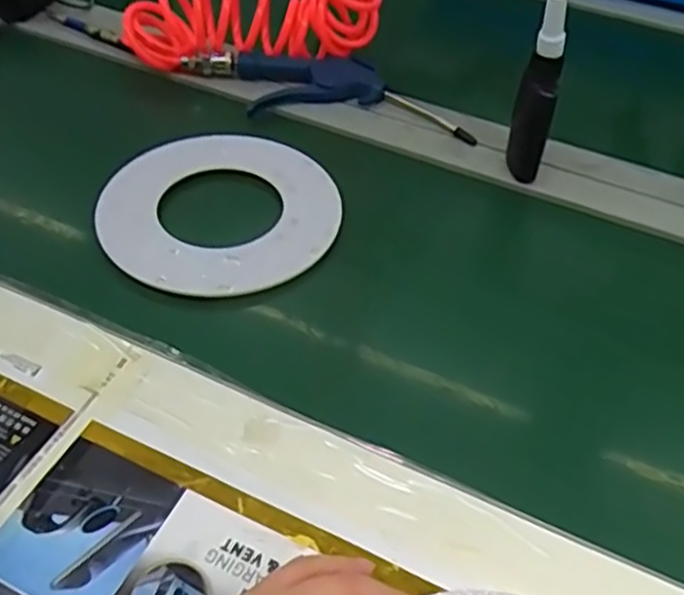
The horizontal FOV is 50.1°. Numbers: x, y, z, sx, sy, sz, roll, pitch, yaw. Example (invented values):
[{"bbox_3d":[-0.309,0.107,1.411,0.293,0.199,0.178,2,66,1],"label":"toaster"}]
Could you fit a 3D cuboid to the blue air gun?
[{"bbox_3d":[-0.007,-0.199,0.696,0.262,0.024,0.093,6,47,2],"label":"blue air gun"}]

